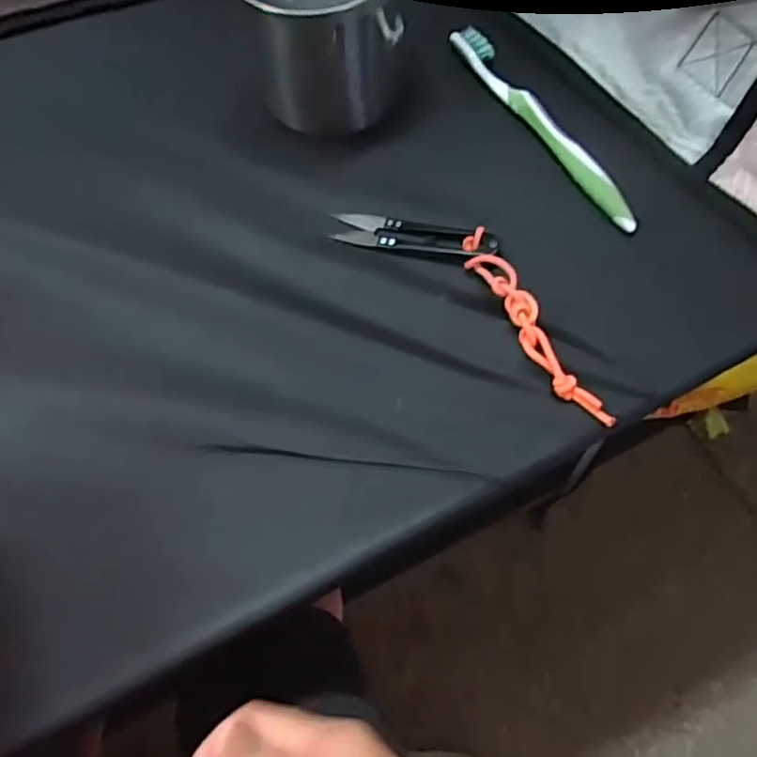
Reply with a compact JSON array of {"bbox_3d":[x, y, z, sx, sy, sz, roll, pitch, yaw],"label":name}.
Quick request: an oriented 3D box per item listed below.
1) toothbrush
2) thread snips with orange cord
[{"bbox_3d":[0.102,-0.160,0.428,0.018,0.009,0.183,-29,67,-10],"label":"toothbrush"},{"bbox_3d":[0.059,-0.051,0.380,0.190,0.021,0.049,39,73,19],"label":"thread snips with orange cord"}]

